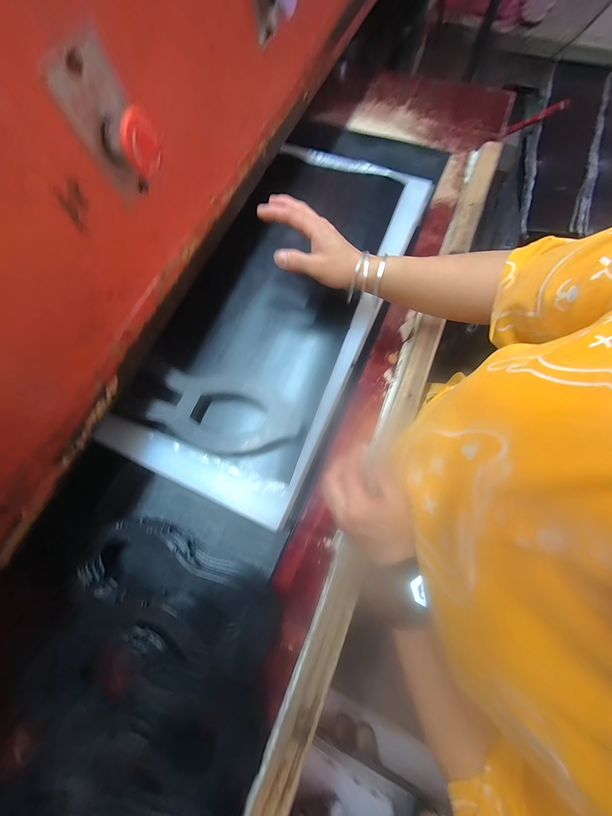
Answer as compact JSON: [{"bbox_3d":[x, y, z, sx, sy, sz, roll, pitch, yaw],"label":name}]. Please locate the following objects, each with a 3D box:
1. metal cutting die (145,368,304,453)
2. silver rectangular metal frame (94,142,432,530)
[{"bbox_3d":[-0.094,0.009,0.322,0.171,0.027,0.086,17,73,7],"label":"metal cutting die"},{"bbox_3d":[-0.023,-0.167,0.402,0.264,0.039,0.590,22,74,5],"label":"silver rectangular metal frame"}]

